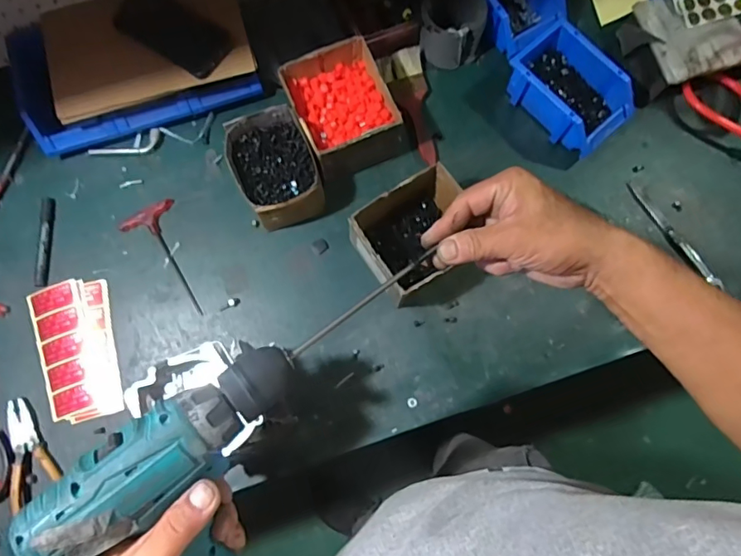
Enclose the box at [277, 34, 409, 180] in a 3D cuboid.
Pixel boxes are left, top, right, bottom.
[{"bbox_3d":[-0.037,-0.251,0.750,0.154,0.101,0.159,-27,79,-6],"label":"box"}]

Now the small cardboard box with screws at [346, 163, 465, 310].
[{"bbox_3d":[0.065,-0.057,0.704,0.157,0.109,0.131,-36,80,-8],"label":"small cardboard box with screws"}]

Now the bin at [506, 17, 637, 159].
[{"bbox_3d":[0.312,-0.296,0.778,0.124,0.067,0.187,-41,81,-9],"label":"bin"}]

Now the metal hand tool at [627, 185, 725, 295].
[{"bbox_3d":[0.465,-0.065,0.763,0.019,0.008,0.205,-33,80,-7],"label":"metal hand tool"}]

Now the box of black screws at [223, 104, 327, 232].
[{"bbox_3d":[-0.138,-0.155,0.735,0.117,0.089,0.164,-26,78,-6],"label":"box of black screws"}]

